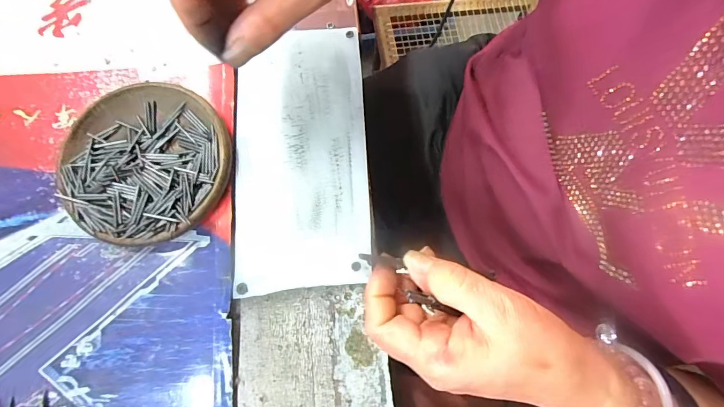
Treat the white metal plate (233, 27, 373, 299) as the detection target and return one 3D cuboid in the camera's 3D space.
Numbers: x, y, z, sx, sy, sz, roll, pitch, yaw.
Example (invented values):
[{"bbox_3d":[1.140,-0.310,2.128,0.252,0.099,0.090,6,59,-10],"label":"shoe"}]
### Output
[{"bbox_3d":[-0.044,-0.037,0.271,0.094,0.005,0.191,-4,76,-1],"label":"white metal plate"}]

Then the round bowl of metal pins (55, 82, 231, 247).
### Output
[{"bbox_3d":[-0.149,-0.029,0.262,0.111,0.019,0.110,0,76,-1],"label":"round bowl of metal pins"}]

